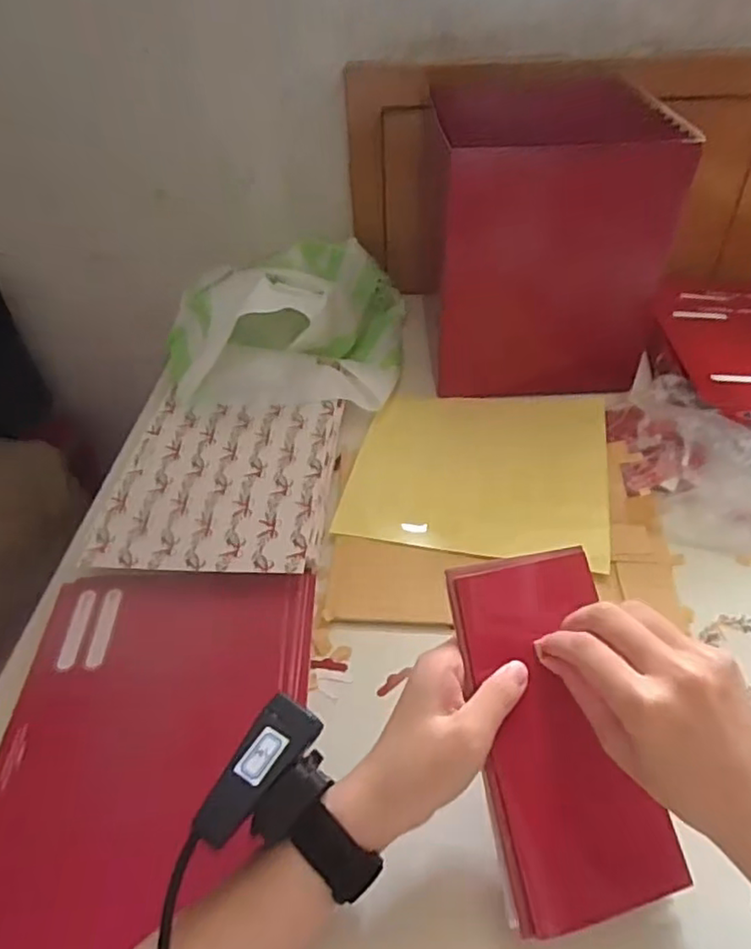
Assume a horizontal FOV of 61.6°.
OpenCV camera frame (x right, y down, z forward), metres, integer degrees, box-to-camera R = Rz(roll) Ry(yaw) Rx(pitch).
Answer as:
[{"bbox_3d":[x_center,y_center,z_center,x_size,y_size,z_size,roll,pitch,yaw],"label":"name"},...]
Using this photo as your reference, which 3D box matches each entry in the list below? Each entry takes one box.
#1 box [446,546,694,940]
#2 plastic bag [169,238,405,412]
[{"bbox_3d":[0.096,0.132,0.331,0.092,0.016,0.177,-8,73,-15],"label":"box"},{"bbox_3d":[-0.090,-0.173,0.680,0.238,0.129,0.232,-2,43,3],"label":"plastic bag"}]

